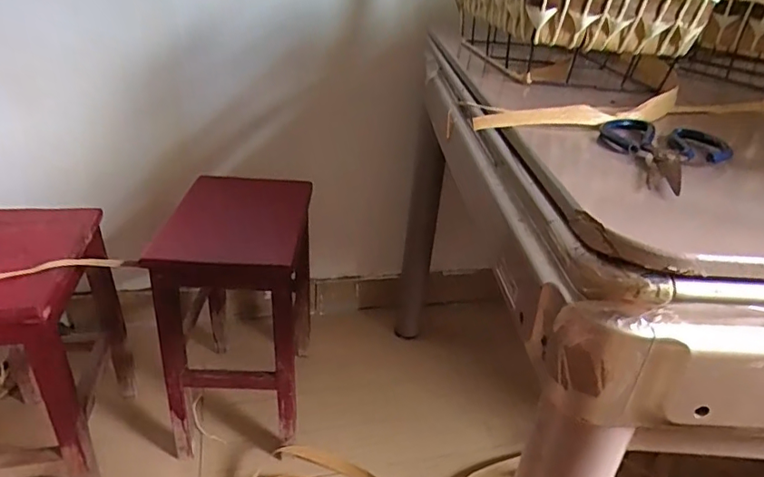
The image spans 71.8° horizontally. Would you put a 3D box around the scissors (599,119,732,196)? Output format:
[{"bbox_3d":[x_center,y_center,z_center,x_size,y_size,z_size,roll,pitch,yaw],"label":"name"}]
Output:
[{"bbox_3d":[0.224,-0.066,0.426,0.099,0.021,0.177,18,30,21],"label":"scissors"}]

